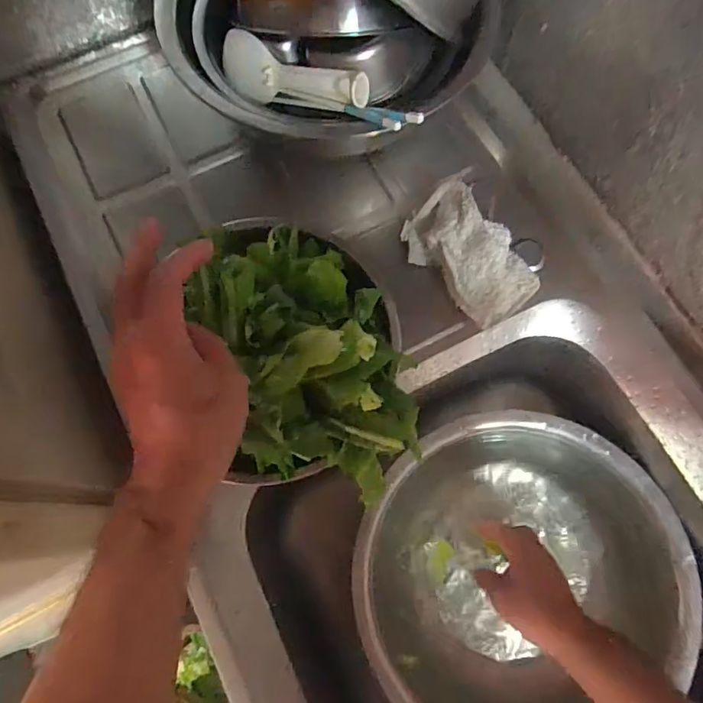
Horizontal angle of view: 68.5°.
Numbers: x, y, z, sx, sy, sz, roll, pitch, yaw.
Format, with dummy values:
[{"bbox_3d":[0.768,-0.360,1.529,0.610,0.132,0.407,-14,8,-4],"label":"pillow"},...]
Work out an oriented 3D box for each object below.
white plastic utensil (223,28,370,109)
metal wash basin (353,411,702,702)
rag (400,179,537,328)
[{"bbox_3d":[-0.057,-0.264,0.497,0.181,0.045,0.039,25,74,24],"label":"white plastic utensil"},{"bbox_3d":[0.171,0.231,0.553,0.328,0.127,0.303,0,73,1],"label":"metal wash basin"},{"bbox_3d":[0.118,-0.098,0.512,0.090,0.046,0.141,-37,76,-10],"label":"rag"}]

